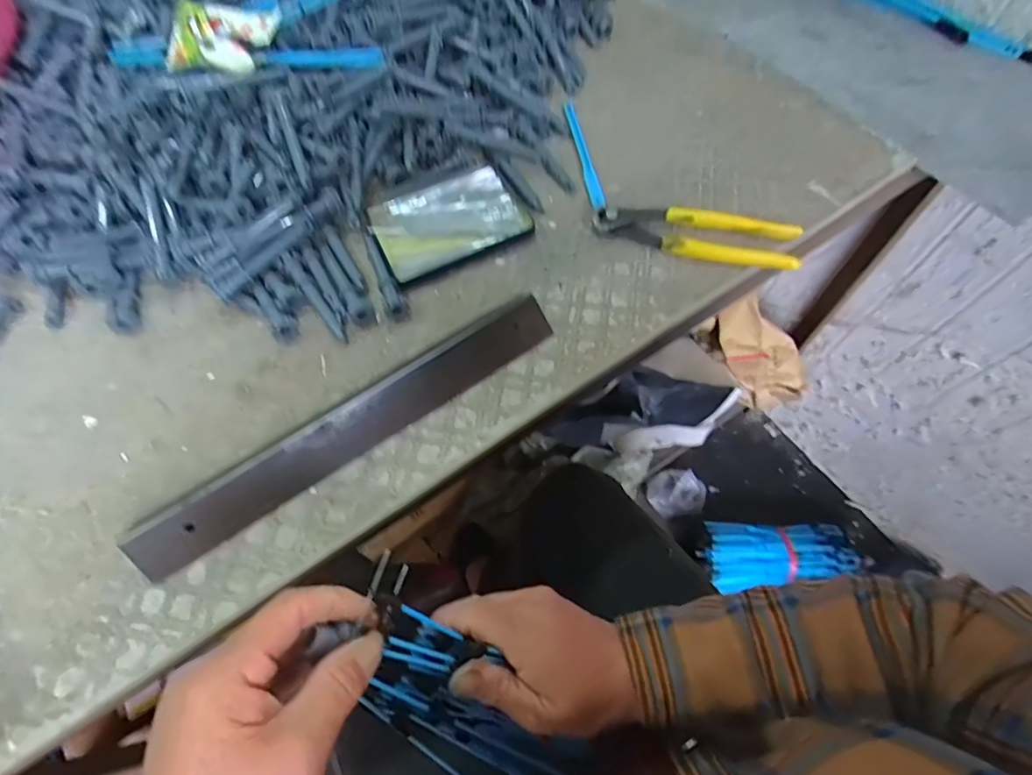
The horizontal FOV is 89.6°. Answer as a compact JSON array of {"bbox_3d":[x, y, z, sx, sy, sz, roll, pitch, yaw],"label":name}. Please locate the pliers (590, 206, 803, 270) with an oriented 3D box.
[{"bbox_3d":[0.148,-0.130,0.431,0.161,0.030,0.048,20,66,12],"label":"pliers"}]

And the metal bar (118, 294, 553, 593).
[{"bbox_3d":[-0.111,0.026,0.367,0.310,0.026,0.037,-33,67,-13],"label":"metal bar"}]

